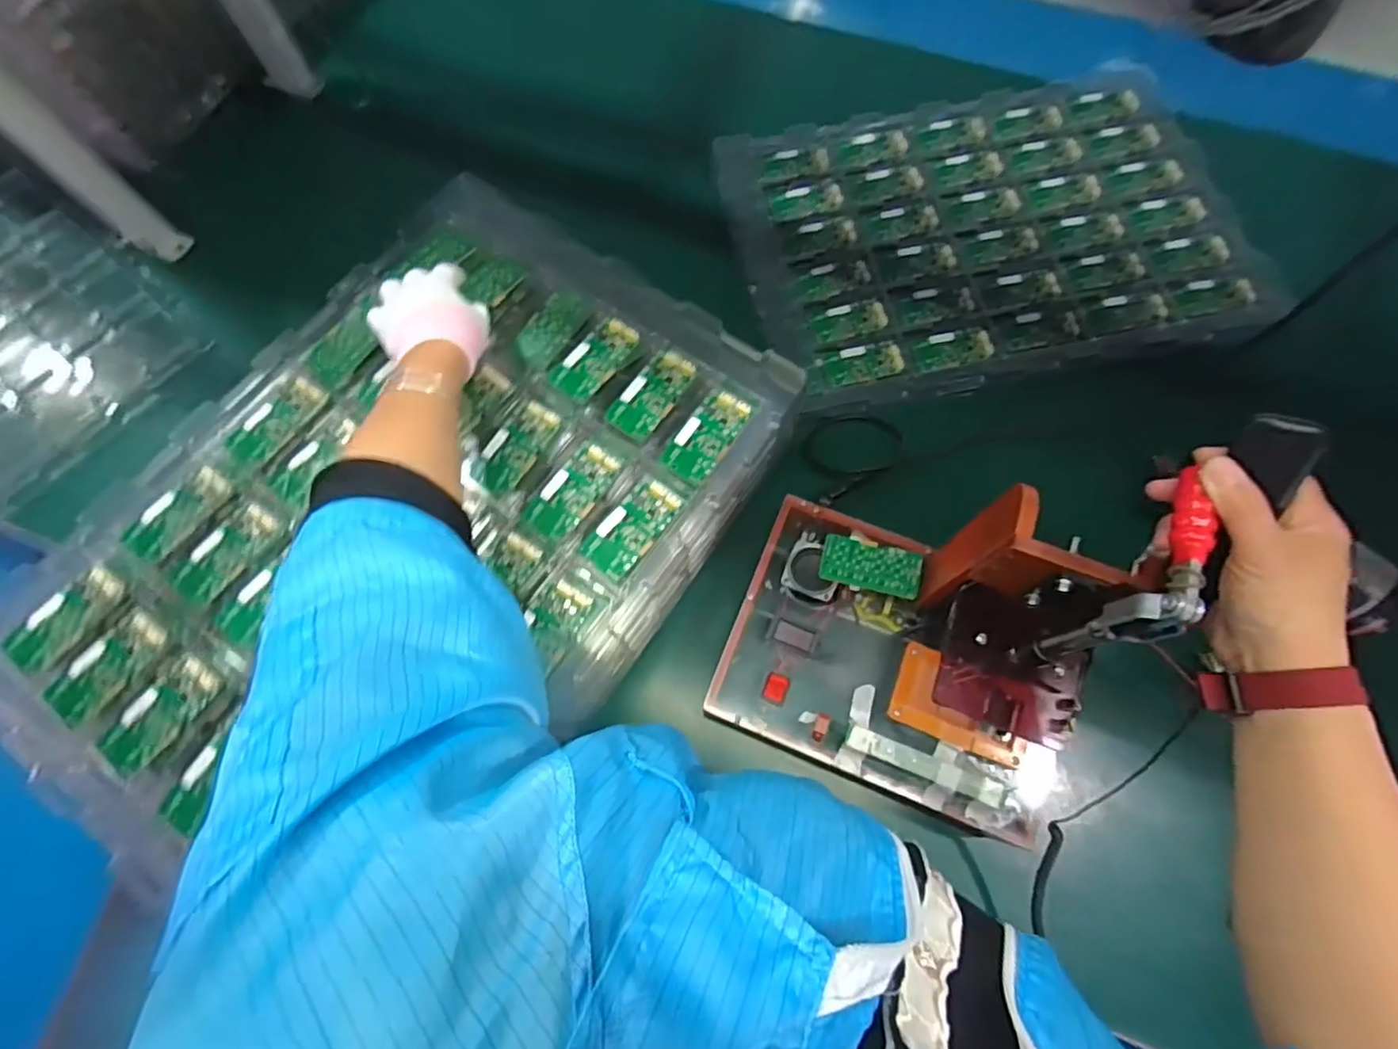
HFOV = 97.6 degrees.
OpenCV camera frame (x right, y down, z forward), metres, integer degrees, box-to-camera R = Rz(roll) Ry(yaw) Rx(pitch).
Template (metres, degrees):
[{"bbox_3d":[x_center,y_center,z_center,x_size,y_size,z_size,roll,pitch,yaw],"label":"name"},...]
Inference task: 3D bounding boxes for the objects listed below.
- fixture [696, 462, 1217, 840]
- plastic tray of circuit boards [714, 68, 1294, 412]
[{"bbox_3d":[0.182,0.085,0.478,0.292,0.332,0.232,20,72,8],"label":"fixture"},{"bbox_3d":[0.376,-0.398,0.832,0.634,0.044,0.454,-11,71,-3],"label":"plastic tray of circuit boards"}]

